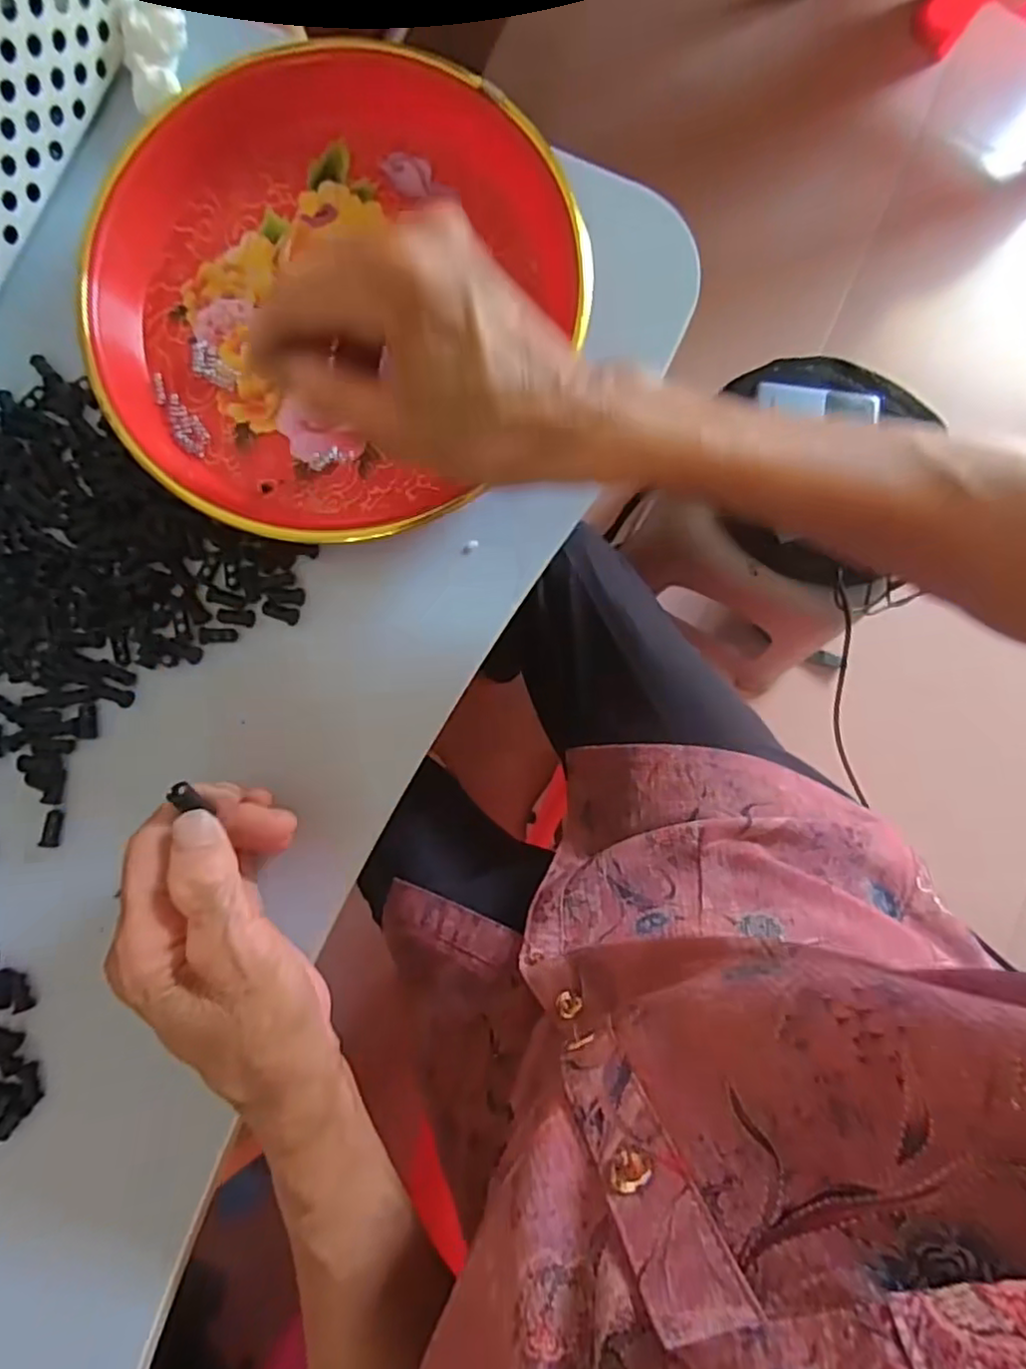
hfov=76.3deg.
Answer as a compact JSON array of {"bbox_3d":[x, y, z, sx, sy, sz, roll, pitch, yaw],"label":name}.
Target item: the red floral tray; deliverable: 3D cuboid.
[{"bbox_3d":[-0.081,-0.185,0.296,0.211,0.033,0.228,-14,89,-1],"label":"red floral tray"}]

